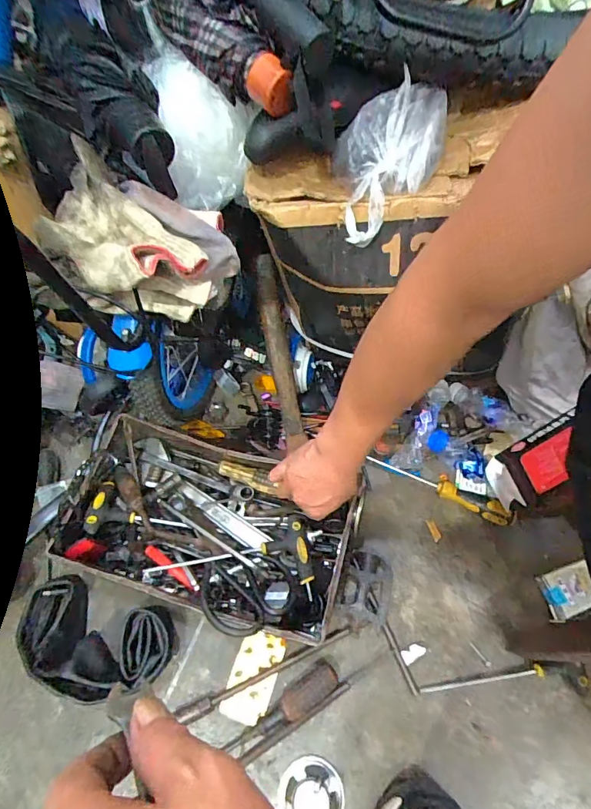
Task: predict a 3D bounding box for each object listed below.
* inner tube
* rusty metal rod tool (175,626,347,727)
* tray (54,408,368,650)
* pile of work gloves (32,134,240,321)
[{"bbox_3d":[-0.259,0.304,0.554,0.199,0.076,0.125,16,63,10],"label":"inner tube"},{"bbox_3d":[-0.034,0.348,0.561,0.235,0.018,0.017,-21,63,-10],"label":"rusty metal rod tool"},{"bbox_3d":[-0.112,0.160,0.601,0.377,0.111,0.223,14,62,9],"label":"tray"},{"bbox_3d":[-0.160,-0.166,0.429,0.168,0.082,0.151,39,69,20],"label":"pile of work gloves"}]

